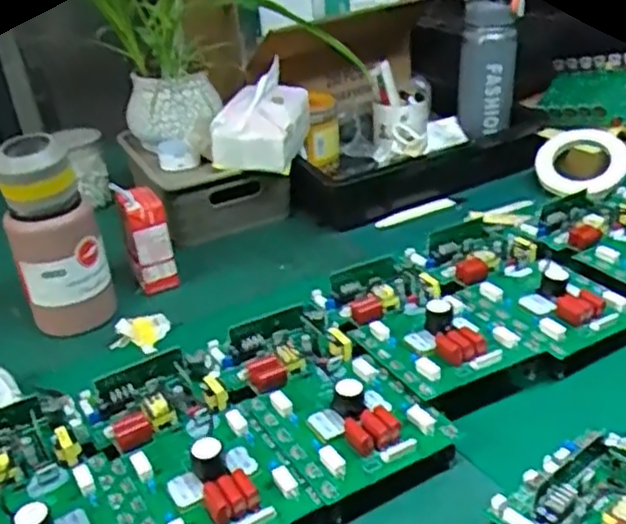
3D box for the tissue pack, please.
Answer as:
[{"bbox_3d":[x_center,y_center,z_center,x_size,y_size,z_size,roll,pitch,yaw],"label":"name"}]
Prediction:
[{"bbox_3d":[-0.066,-0.190,0.933,0.104,0.089,0.155,2,31,11],"label":"tissue pack"}]

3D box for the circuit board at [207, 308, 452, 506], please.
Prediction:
[{"bbox_3d":[0.002,0.111,0.602,0.132,0.036,0.209,-21,34,-25],"label":"circuit board"}]

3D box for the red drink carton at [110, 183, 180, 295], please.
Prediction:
[{"bbox_3d":[-0.191,-0.025,0.820,0.050,0.123,0.049,-15,31,-16],"label":"red drink carton"}]

